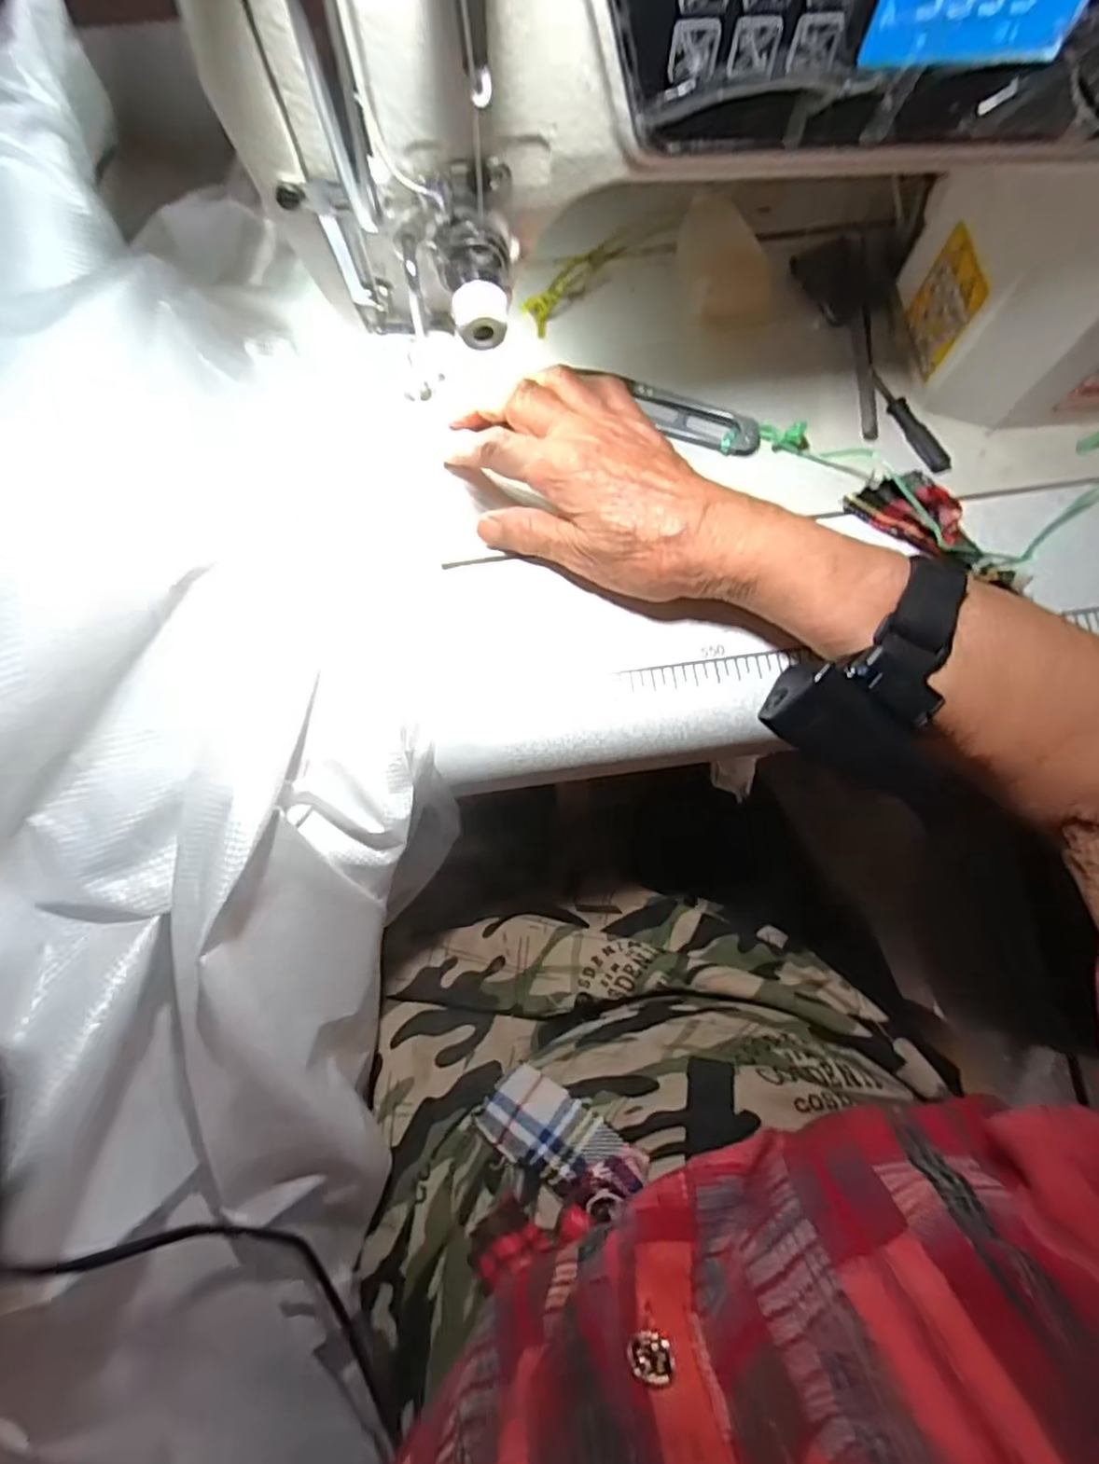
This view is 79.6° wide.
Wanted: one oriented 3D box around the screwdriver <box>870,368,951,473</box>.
[{"bbox_3d":[0.186,-0.160,0.340,0.010,0.009,0.062,-30,78,-8],"label":"screwdriver"}]

